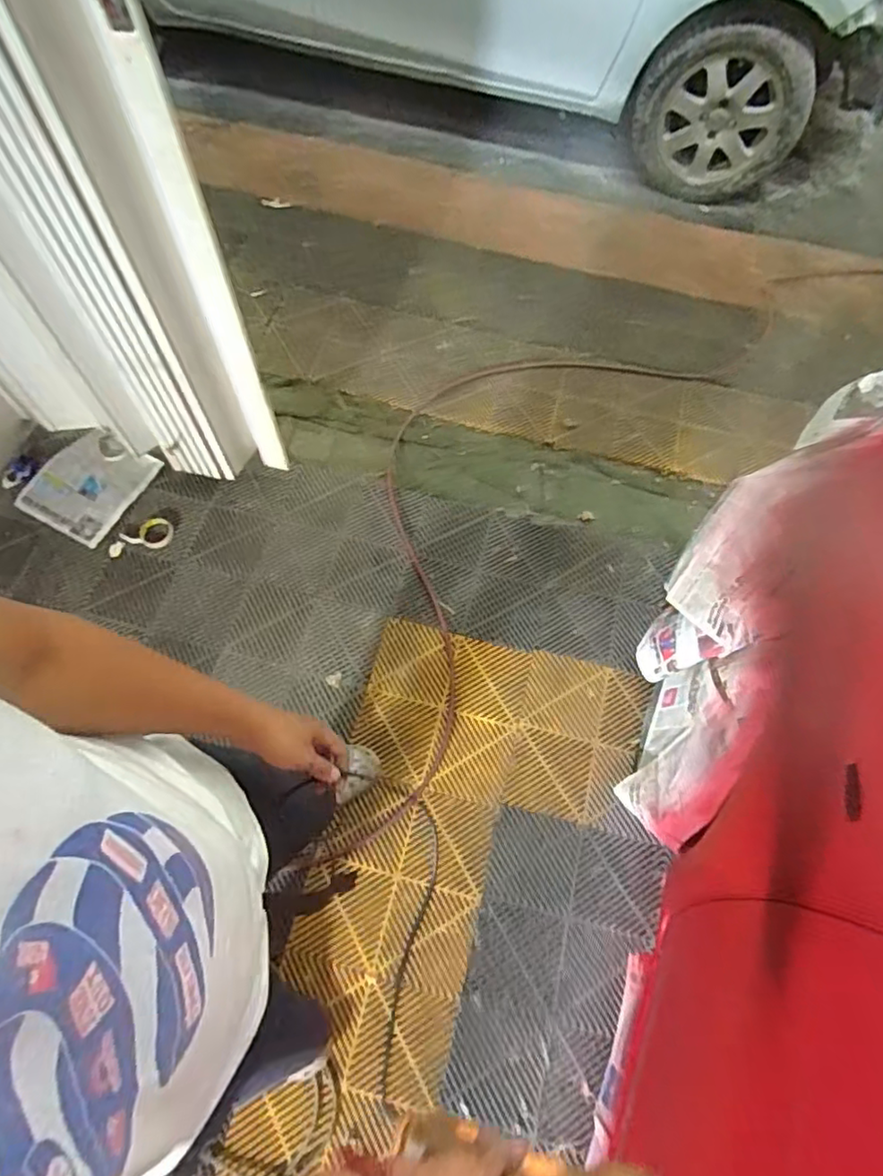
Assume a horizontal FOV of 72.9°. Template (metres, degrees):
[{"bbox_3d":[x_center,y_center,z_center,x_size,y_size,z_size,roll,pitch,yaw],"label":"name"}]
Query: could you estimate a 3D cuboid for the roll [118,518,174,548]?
[{"bbox_3d":[-0.804,-0.142,1.645,0.128,0.023,0.086,-31,71,-14],"label":"roll"}]

